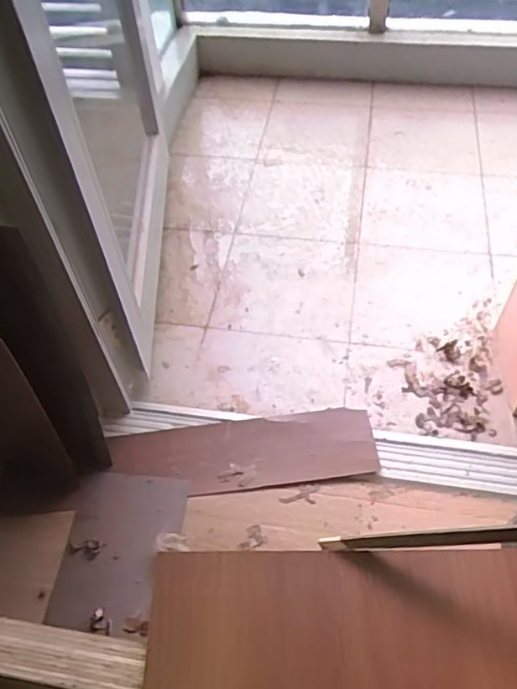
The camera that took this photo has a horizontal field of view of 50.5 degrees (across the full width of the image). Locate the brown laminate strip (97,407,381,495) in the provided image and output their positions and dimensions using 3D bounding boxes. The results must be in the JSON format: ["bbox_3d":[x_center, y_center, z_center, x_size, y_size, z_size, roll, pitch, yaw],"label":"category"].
[{"bbox_3d":[-0.026,0.179,0.898,0.425,0.018,0.119,-8,53,-1],"label":"brown laminate strip"}]

